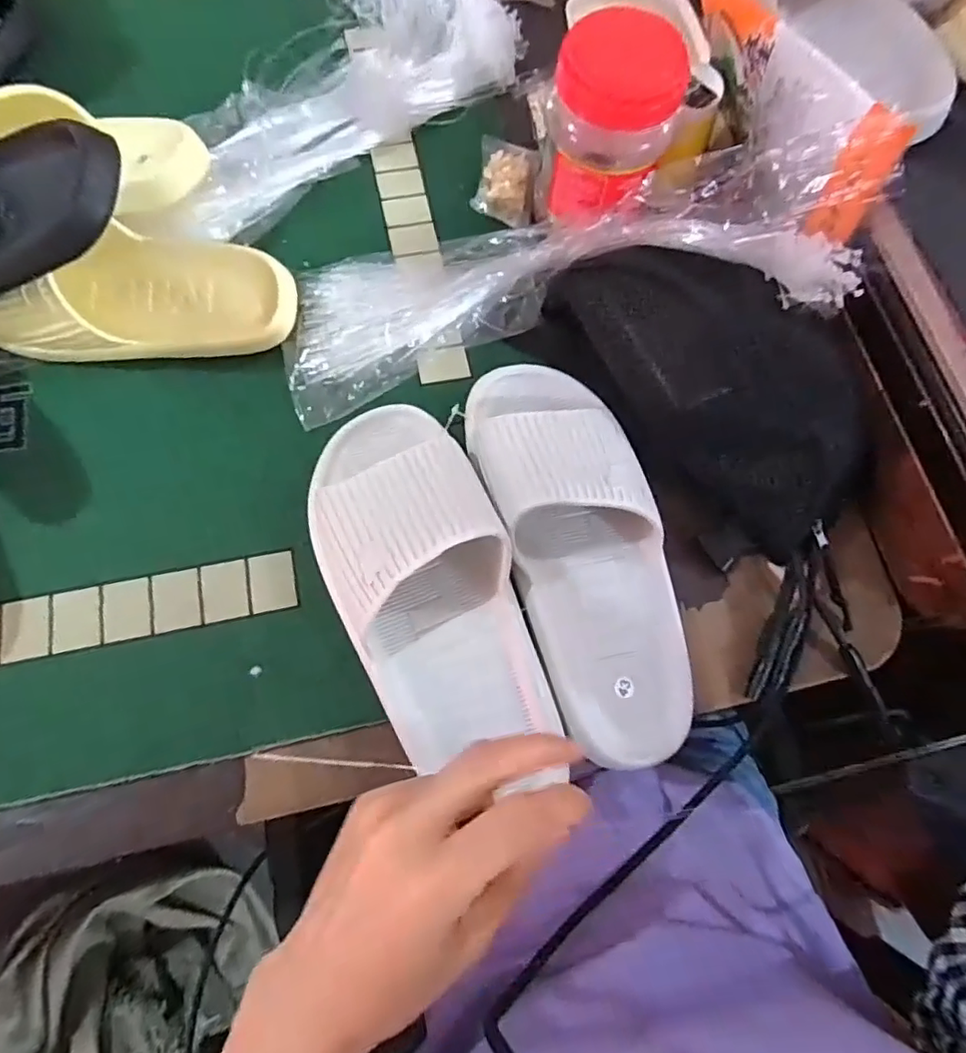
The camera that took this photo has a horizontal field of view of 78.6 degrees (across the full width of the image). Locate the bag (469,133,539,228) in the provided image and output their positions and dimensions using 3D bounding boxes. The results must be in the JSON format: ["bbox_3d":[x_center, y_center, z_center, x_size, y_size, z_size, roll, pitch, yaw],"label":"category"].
[{"bbox_3d":[0.020,-0.295,0.504,0.049,0.019,0.092,8,71,1],"label":"bag"}]

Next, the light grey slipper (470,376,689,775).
[{"bbox_3d":[0.066,0.006,0.374,0.108,0.057,0.276,-15,72,-7],"label":"light grey slipper"}]

